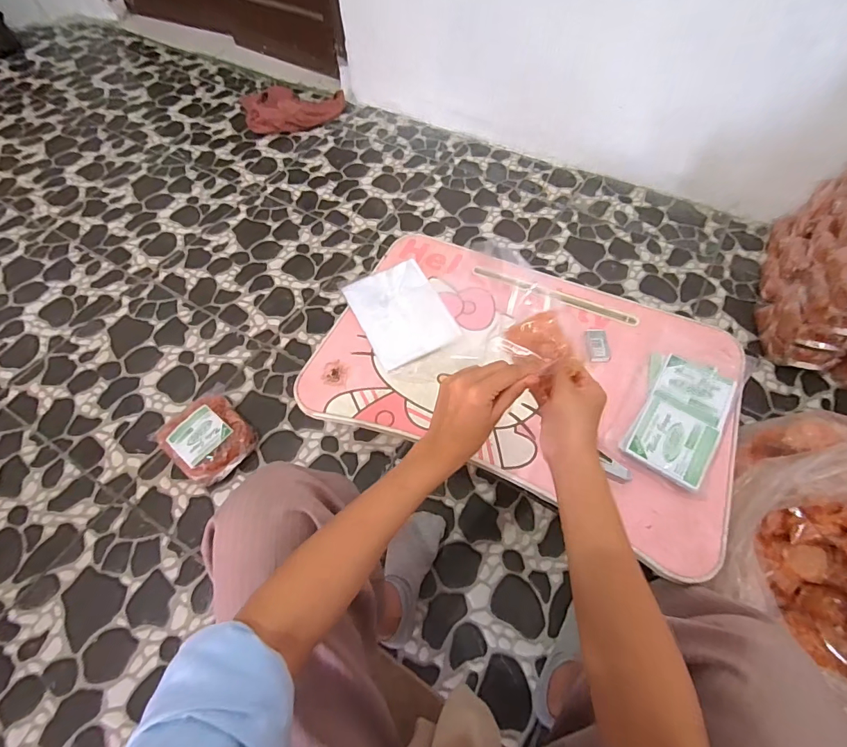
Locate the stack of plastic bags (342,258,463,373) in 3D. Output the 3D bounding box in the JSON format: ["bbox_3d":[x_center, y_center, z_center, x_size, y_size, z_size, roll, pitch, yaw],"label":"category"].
[{"bbox_3d":[-0.035,-0.099,0.676,0.132,0.018,0.178,-23,63,-13],"label":"stack of plastic bags"}]

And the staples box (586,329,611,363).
[{"bbox_3d":[0.269,-0.045,0.643,0.030,0.010,0.058,-1,60,-1],"label":"staples box"}]

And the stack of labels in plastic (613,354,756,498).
[{"bbox_3d":[0.359,0.047,0.579,0.123,0.024,0.223,30,64,16],"label":"stack of labels in plastic"}]

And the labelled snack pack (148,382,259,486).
[{"bbox_3d":[-0.412,0.122,0.813,0.159,0.067,0.147,36,66,19],"label":"labelled snack pack"}]

